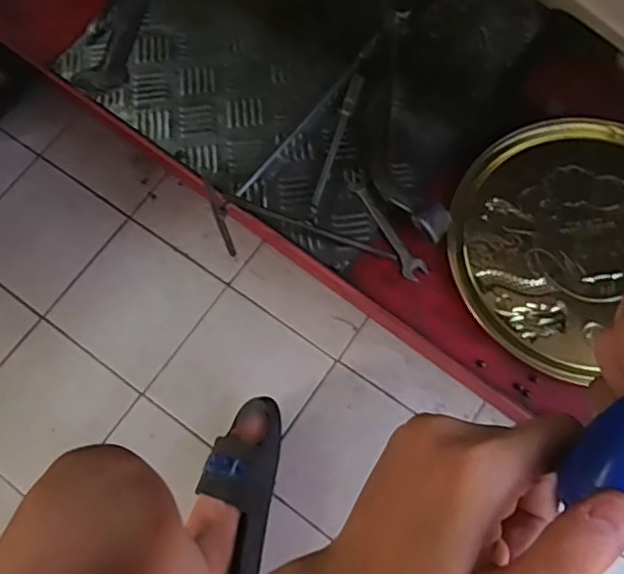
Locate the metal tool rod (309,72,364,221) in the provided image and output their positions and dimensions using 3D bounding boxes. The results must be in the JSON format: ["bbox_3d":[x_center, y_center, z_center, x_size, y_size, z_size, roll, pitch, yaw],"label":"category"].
[{"bbox_3d":[0.023,-0.143,0.630,0.014,0.012,0.167,16,70,8],"label":"metal tool rod"}]

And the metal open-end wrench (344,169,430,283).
[{"bbox_3d":[0.069,-0.063,0.603,0.022,0.004,0.130,-27,70,-9],"label":"metal open-end wrench"}]

